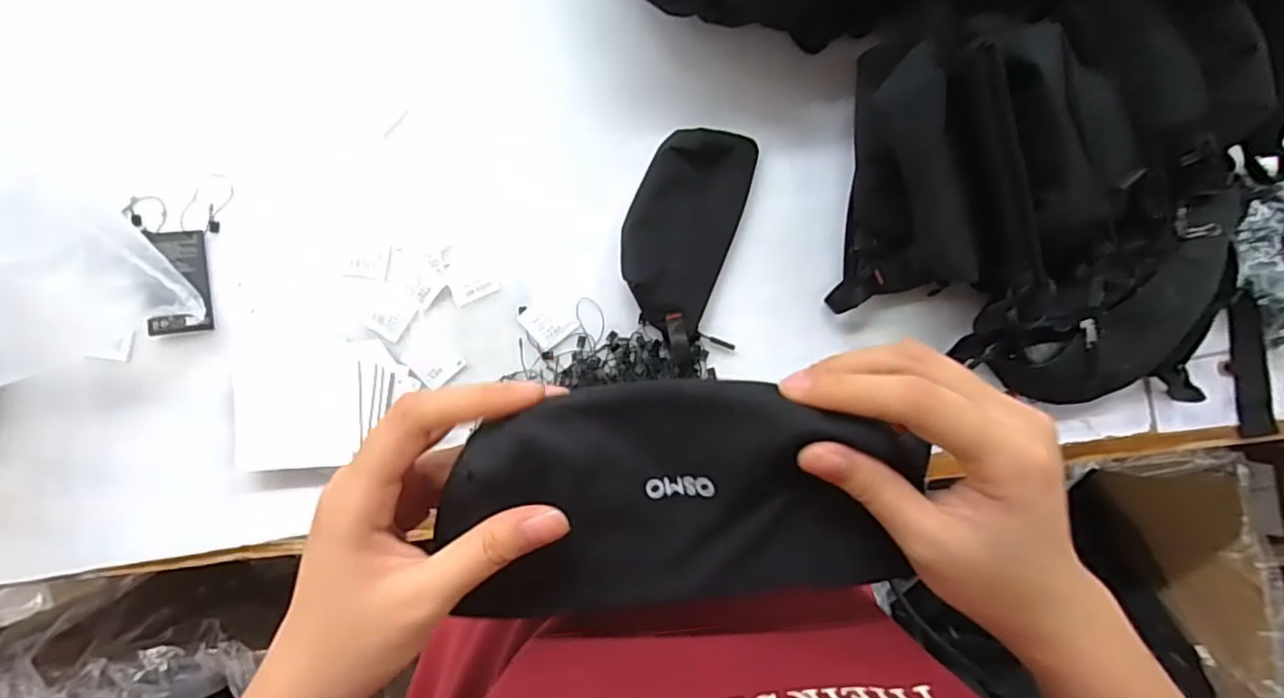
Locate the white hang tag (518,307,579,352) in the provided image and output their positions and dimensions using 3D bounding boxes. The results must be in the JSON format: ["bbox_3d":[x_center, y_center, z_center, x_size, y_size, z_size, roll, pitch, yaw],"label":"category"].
[{"bbox_3d":[-0.084,-0.024,0.559,0.038,0.004,0.039,-39,88,-4],"label":"white hang tag"}]

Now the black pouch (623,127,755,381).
[{"bbox_3d":[0.033,-0.094,0.556,0.093,0.038,0.206,17,86,0],"label":"black pouch"}]

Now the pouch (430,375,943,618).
[{"bbox_3d":[0.014,0.060,0.237,0.161,0.025,0.091,-6,106,-1],"label":"pouch"}]

